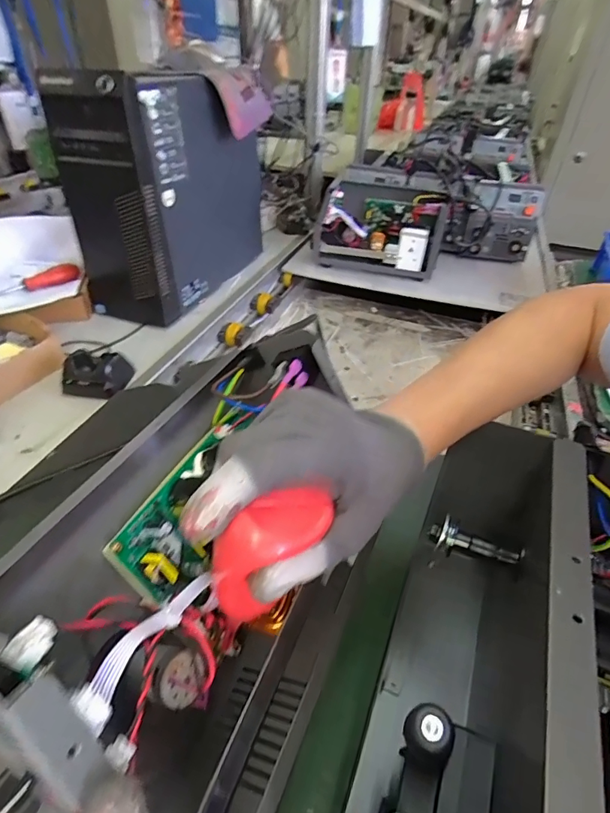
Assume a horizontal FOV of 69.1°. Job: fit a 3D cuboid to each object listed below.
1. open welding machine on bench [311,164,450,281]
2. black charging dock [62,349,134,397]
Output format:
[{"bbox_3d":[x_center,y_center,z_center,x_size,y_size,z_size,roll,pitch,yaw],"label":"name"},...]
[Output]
[{"bbox_3d":[0.169,-0.412,1.010,0.284,0.171,0.110,12,40,11],"label":"open welding machine on bench"},{"bbox_3d":[-0.309,-0.050,0.656,0.082,0.043,0.078,2,40,-1],"label":"black charging dock"}]

